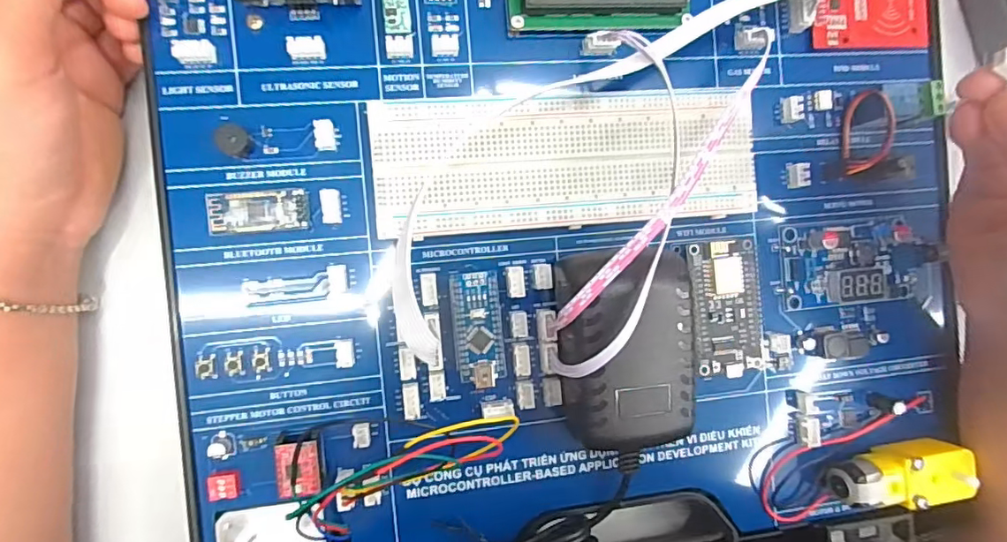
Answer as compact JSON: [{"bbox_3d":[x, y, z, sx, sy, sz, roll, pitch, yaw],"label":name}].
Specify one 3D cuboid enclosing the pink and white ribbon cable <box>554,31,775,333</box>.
[{"bbox_3d":[0.062,-0.033,0.212,0.007,0.048,0.137,38,85,-8],"label":"pink and white ribbon cable"}]

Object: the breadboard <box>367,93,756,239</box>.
[{"bbox_3d":[0.029,-0.046,0.226,0.162,0.011,0.053,-5,91,-9],"label":"breadboard"}]

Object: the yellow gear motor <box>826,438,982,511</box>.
[{"bbox_3d":[0.179,0.094,0.243,0.060,0.026,0.021,-4,91,-9],"label":"yellow gear motor"}]

